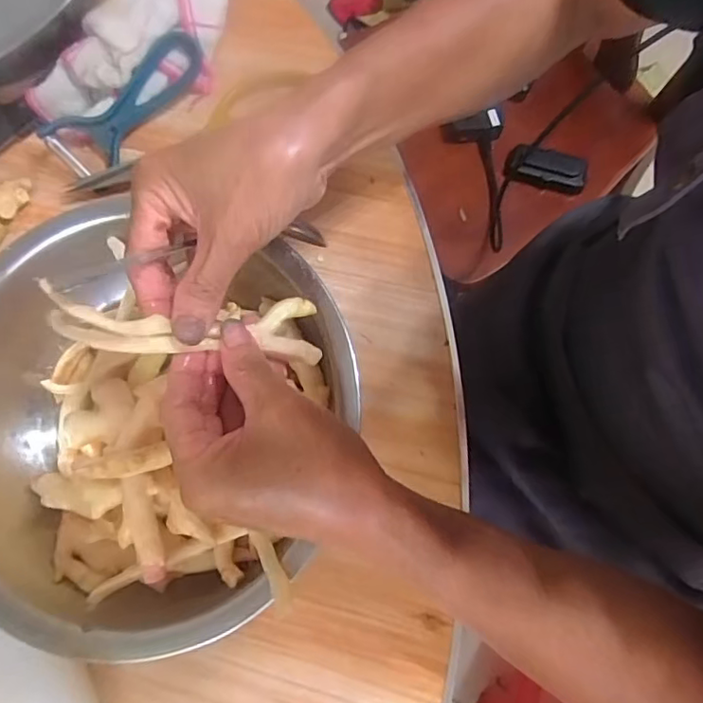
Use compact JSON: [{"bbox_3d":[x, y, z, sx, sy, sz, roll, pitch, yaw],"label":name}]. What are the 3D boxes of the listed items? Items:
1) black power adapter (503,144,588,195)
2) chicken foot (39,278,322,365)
[{"bbox_3d":[0.269,-0.252,0.758,0.110,0.028,0.049,12,81,6],"label":"black power adapter"},{"bbox_3d":[-0.082,-0.013,0.297,0.143,0.018,0.035,0,77,-29],"label":"chicken foot"}]

